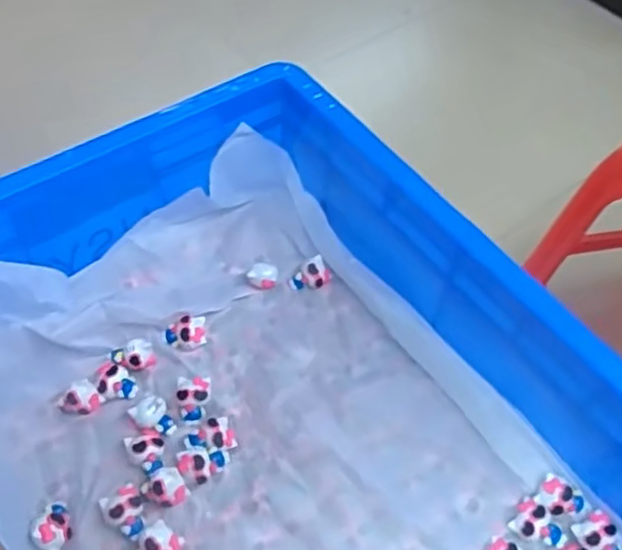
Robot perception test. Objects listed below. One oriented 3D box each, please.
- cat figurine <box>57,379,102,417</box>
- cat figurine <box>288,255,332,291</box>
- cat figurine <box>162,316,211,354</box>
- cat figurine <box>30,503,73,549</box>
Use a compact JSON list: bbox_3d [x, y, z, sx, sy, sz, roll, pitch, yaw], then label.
[{"bbox_3d":[-0.172,0.093,0.499,0.030,0.020,0.020,-17,57,-13],"label":"cat figurine"},{"bbox_3d":[-0.002,0.001,0.577,0.034,0.015,0.025,-24,100,10],"label":"cat figurine"},{"bbox_3d":[-0.099,0.047,0.531,0.033,0.016,0.024,-14,56,-11],"label":"cat figurine"},{"bbox_3d":[-0.170,0.165,0.443,0.026,0.019,0.026,34,61,21],"label":"cat figurine"}]

